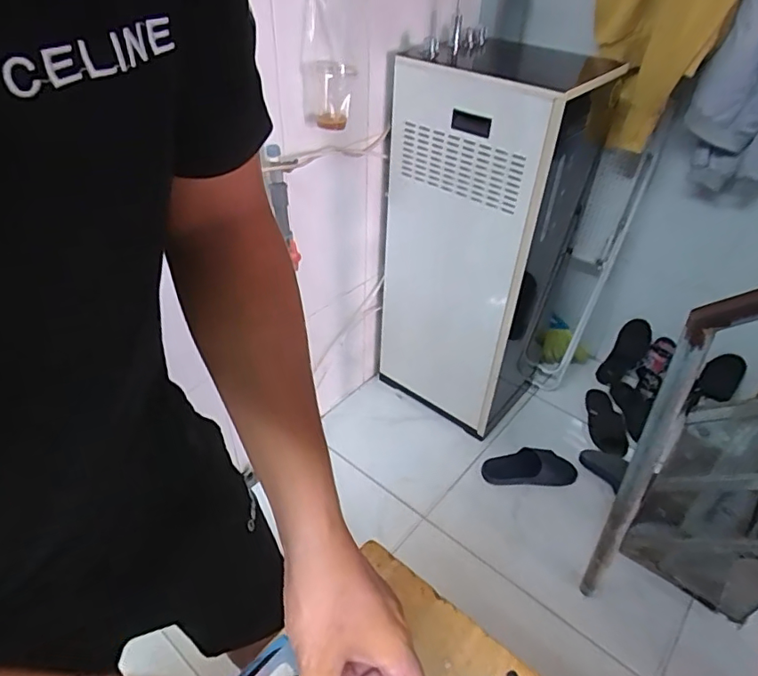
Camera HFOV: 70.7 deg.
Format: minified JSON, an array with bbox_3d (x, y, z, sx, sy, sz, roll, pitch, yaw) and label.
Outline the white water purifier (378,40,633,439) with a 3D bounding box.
[{"bbox_3d":[0.313,-0.256,1.530,0.404,0.976,0.480,29,47,28],"label":"white water purifier"}]

